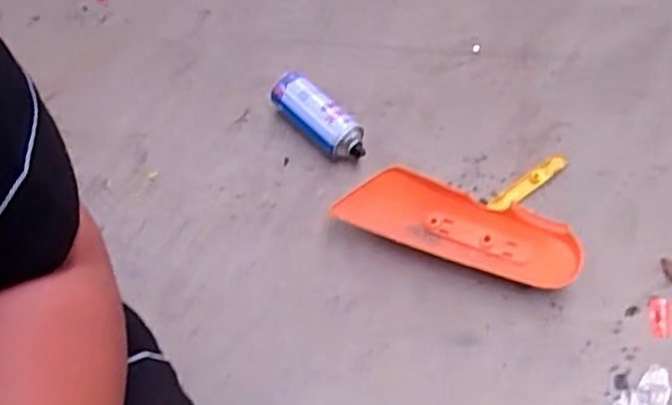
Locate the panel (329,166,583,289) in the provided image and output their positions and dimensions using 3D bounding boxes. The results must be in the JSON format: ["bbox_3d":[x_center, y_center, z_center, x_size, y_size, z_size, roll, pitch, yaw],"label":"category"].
[{"bbox_3d":[0.167,0.032,0.896,0.323,0.050,0.103,18,66,12],"label":"panel"}]

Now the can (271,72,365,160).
[{"bbox_3d":[-0.026,-0.128,0.987,0.059,0.050,0.174,-40,65,-15],"label":"can"}]

